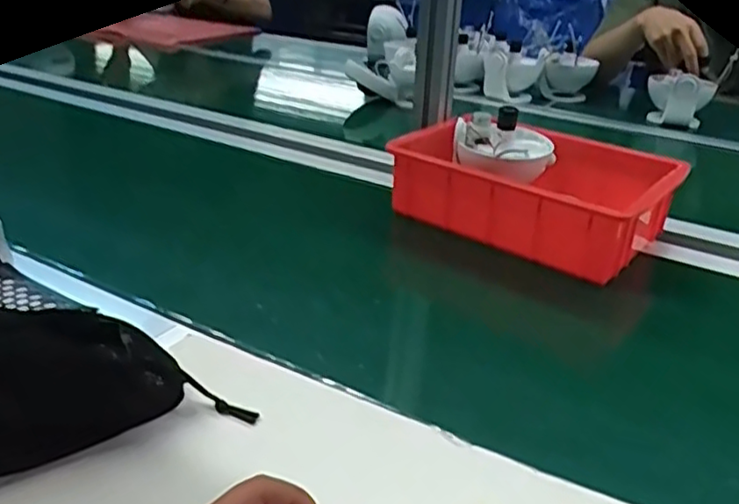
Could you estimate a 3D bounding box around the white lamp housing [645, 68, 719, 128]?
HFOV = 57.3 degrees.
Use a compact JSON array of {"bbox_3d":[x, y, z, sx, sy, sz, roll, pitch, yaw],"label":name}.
[{"bbox_3d":[0.540,-0.270,1.201,0.119,0.087,0.076,15,29,25],"label":"white lamp housing"}]

